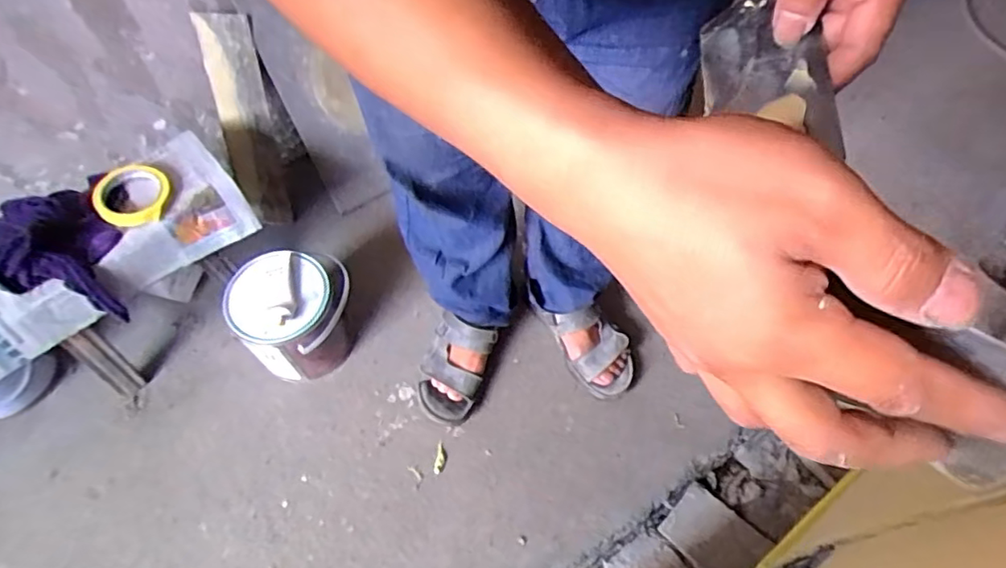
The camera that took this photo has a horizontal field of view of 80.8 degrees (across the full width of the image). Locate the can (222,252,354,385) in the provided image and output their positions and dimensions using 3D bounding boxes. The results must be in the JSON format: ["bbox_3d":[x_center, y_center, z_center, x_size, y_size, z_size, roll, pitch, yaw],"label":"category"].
[{"bbox_3d":[-0.331,0.051,0.931,0.163,0.188,0.154,1,61,-1],"label":"can"}]

